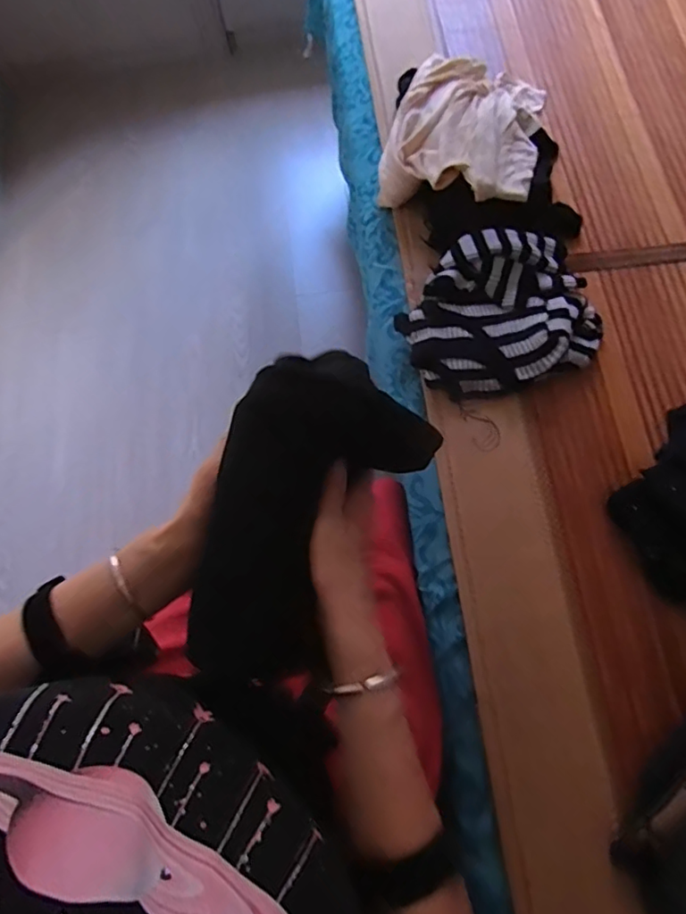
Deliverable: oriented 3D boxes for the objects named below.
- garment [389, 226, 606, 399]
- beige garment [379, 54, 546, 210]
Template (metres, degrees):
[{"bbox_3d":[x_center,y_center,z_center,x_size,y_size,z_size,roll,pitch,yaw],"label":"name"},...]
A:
[{"bbox_3d":[0.192,-0.179,0.675,0.233,0.074,0.192,-19,71,-5],"label":"garment"},{"bbox_3d":[0.173,-0.464,0.761,0.195,0.099,0.304,15,72,7],"label":"beige garment"}]

